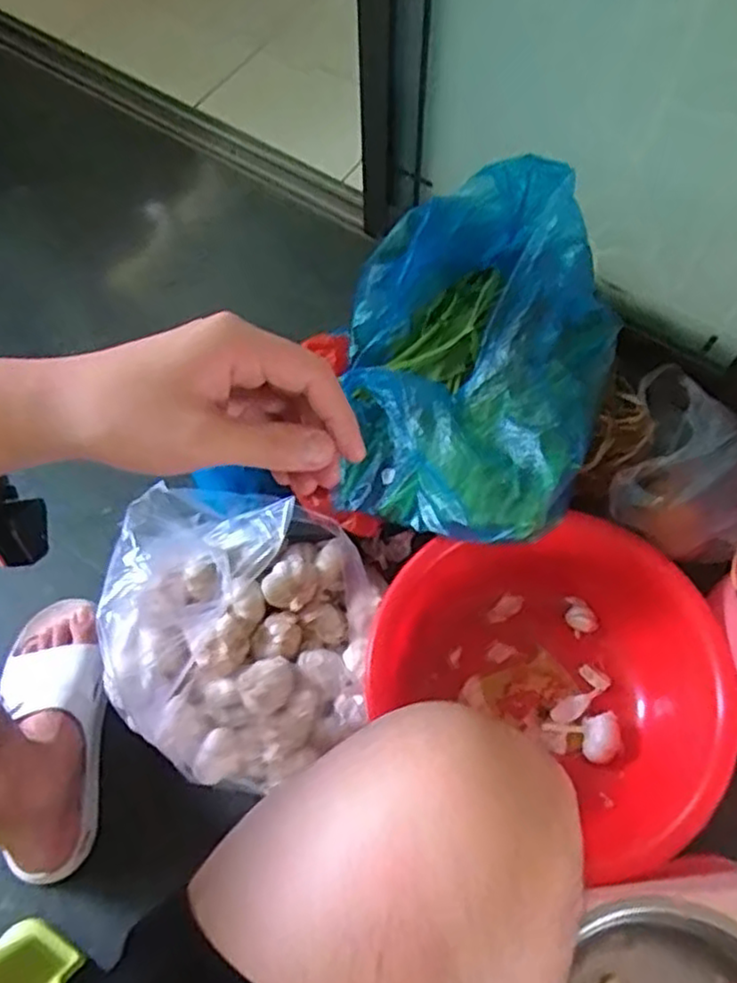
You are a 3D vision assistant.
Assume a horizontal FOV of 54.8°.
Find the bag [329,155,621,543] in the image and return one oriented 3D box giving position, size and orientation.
[{"bbox_3d":[0.109,-0.145,0.735,0.272,0.151,0.359,19,68,9],"label":"bag"}]

